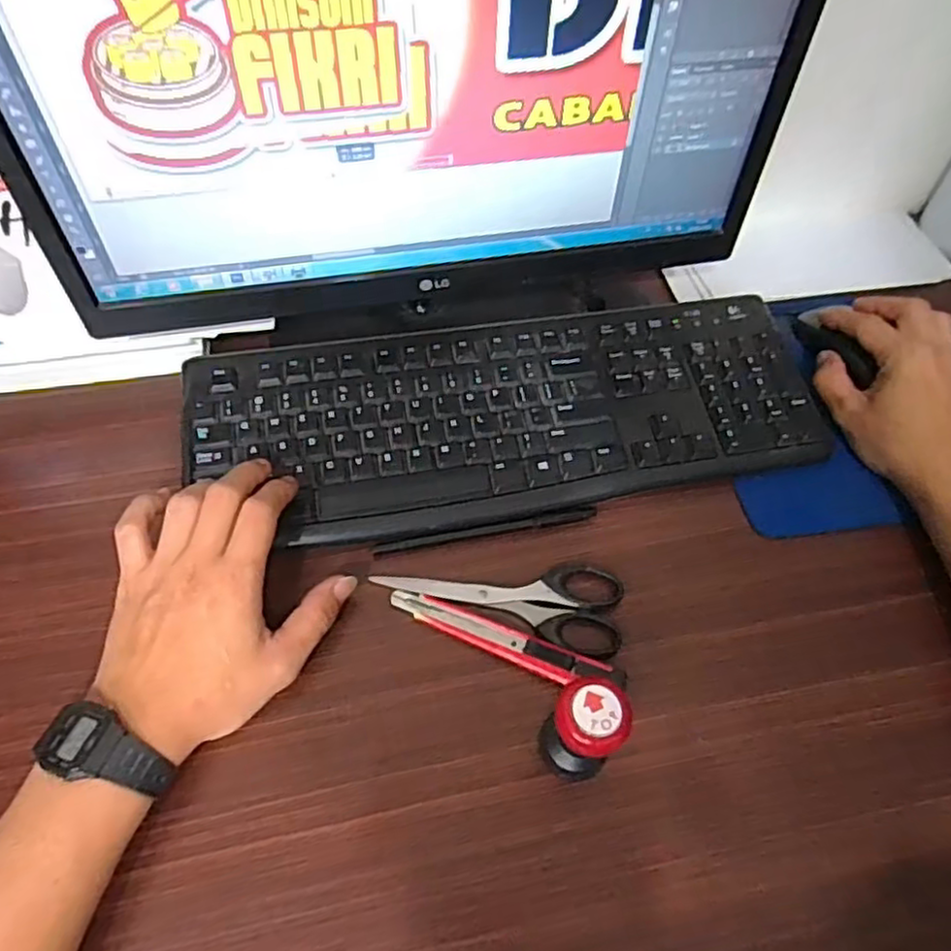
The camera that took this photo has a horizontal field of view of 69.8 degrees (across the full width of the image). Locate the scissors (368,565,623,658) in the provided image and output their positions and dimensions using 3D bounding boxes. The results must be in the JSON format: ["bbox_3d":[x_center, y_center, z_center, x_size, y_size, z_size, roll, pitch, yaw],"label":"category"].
[{"bbox_3d":[0.015,0.074,0.424,0.151,0.012,0.056,10,63,2],"label":"scissors"}]

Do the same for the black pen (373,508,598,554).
[{"bbox_3d":[0.008,0.036,0.445,0.146,0.007,0.009,-9,64,-8],"label":"black pen"}]

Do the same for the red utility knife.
[{"bbox_3d":[0.017,0.098,0.403,0.143,0.012,0.020,22,64,8],"label":"red utility knife"}]

